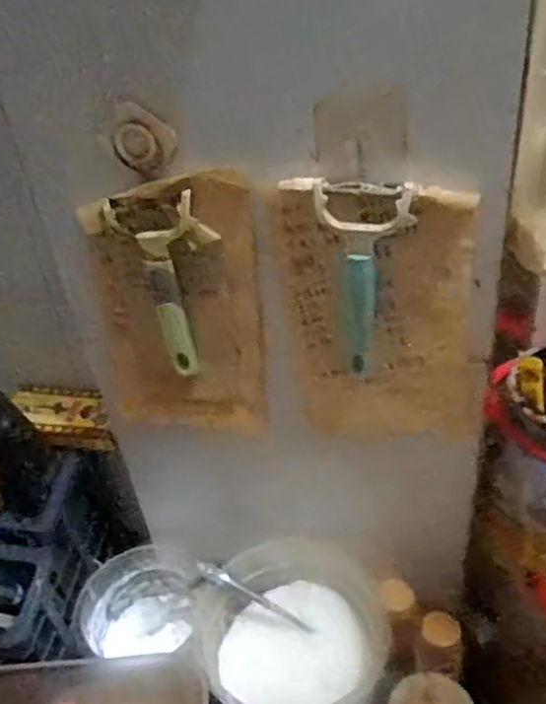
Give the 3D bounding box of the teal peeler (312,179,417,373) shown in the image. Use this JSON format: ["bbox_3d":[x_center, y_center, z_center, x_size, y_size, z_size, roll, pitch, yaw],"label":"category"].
[{"bbox_3d":[0.064,-0.045,0.492,0.060,0.158,0.027,7,40,17],"label":"teal peeler"}]

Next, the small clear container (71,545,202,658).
[{"bbox_3d":[-0.139,0.270,0.761,0.105,0.081,0.098,-4,38,3],"label":"small clear container"}]

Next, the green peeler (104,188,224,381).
[{"bbox_3d":[-0.073,-0.044,0.533,0.071,0.155,0.013,-6,38,1],"label":"green peeler"}]

